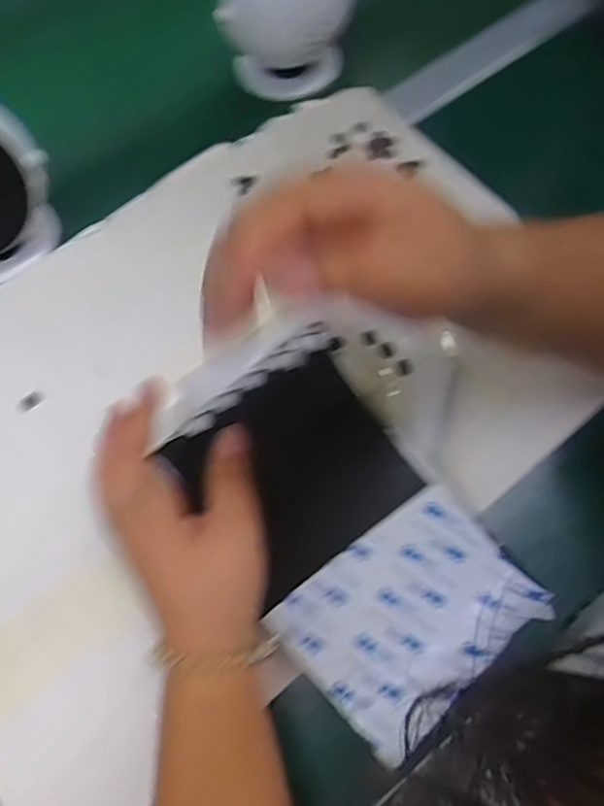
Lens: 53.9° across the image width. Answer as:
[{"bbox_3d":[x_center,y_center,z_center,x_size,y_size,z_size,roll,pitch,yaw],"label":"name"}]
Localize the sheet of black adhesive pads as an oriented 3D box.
[{"bbox_3d":[0.021,0.065,0.332,0.125,0.017,0.221,-38,87,-10],"label":"sheet of black adhesive pads"}]

